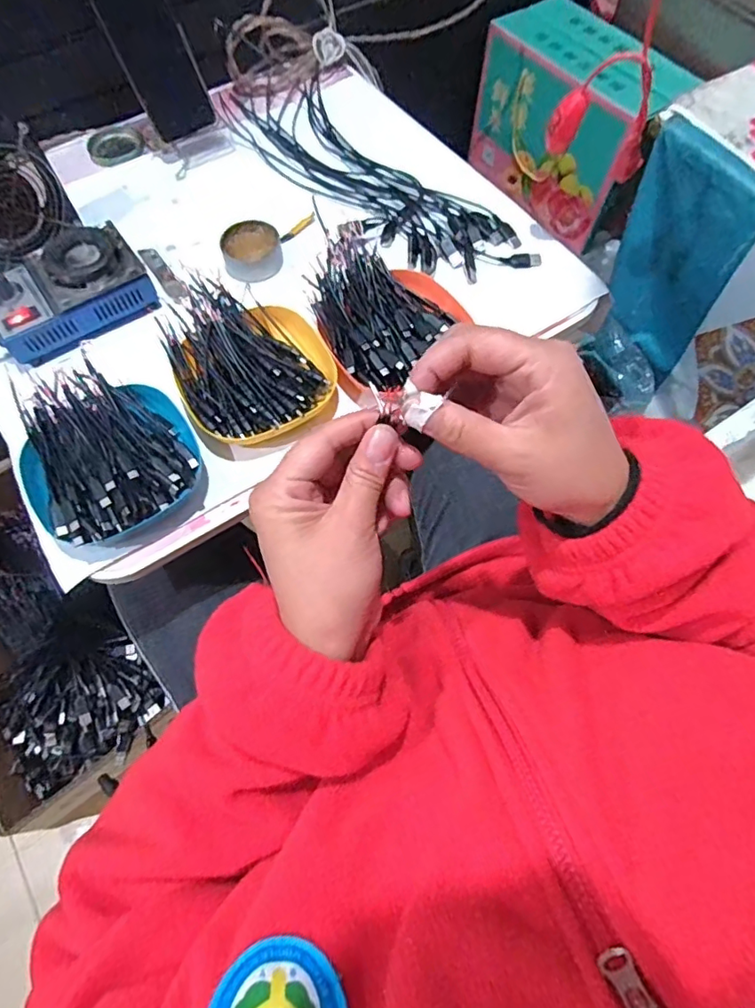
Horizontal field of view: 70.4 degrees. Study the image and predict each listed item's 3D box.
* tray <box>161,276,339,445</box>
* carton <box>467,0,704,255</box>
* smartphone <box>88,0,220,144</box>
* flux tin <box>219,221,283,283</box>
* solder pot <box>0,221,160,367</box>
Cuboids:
[{"bbox_3d":[-0.119,-0.132,0.503,0.136,0.047,0.167,-24,69,-10],"label":"tray"},{"bbox_3d":[0.338,-0.666,0.951,0.158,0.235,0.321,-33,70,-14],"label":"carton"},{"bbox_3d":[-0.254,-0.516,0.611,0.081,0.163,0.012,-32,43,-9],"label":"smartphone"},{"bbox_3d":[-0.137,-0.277,0.583,0.063,0.026,0.056,-12,67,-6],"label":"flux tin"},{"bbox_3d":[-0.310,-0.211,0.537,0.150,0.061,0.100,-33,71,-14],"label":"solder pot"}]

